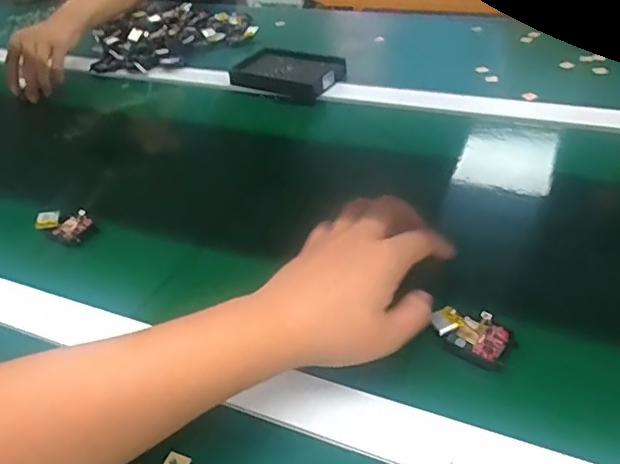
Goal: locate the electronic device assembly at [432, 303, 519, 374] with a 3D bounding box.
[{"bbox_3d":[0.112,0.071,0.391,0.051,0.014,0.041,23,46,32],"label":"electronic device assembly"}]

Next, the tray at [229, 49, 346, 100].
[{"bbox_3d":[-0.025,-0.213,0.763,0.136,0.026,0.095,15,43,25],"label":"tray"}]

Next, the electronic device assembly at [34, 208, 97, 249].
[{"bbox_3d":[-0.230,-0.006,0.538,0.054,0.021,0.034,8,40,18],"label":"electronic device assembly"}]

